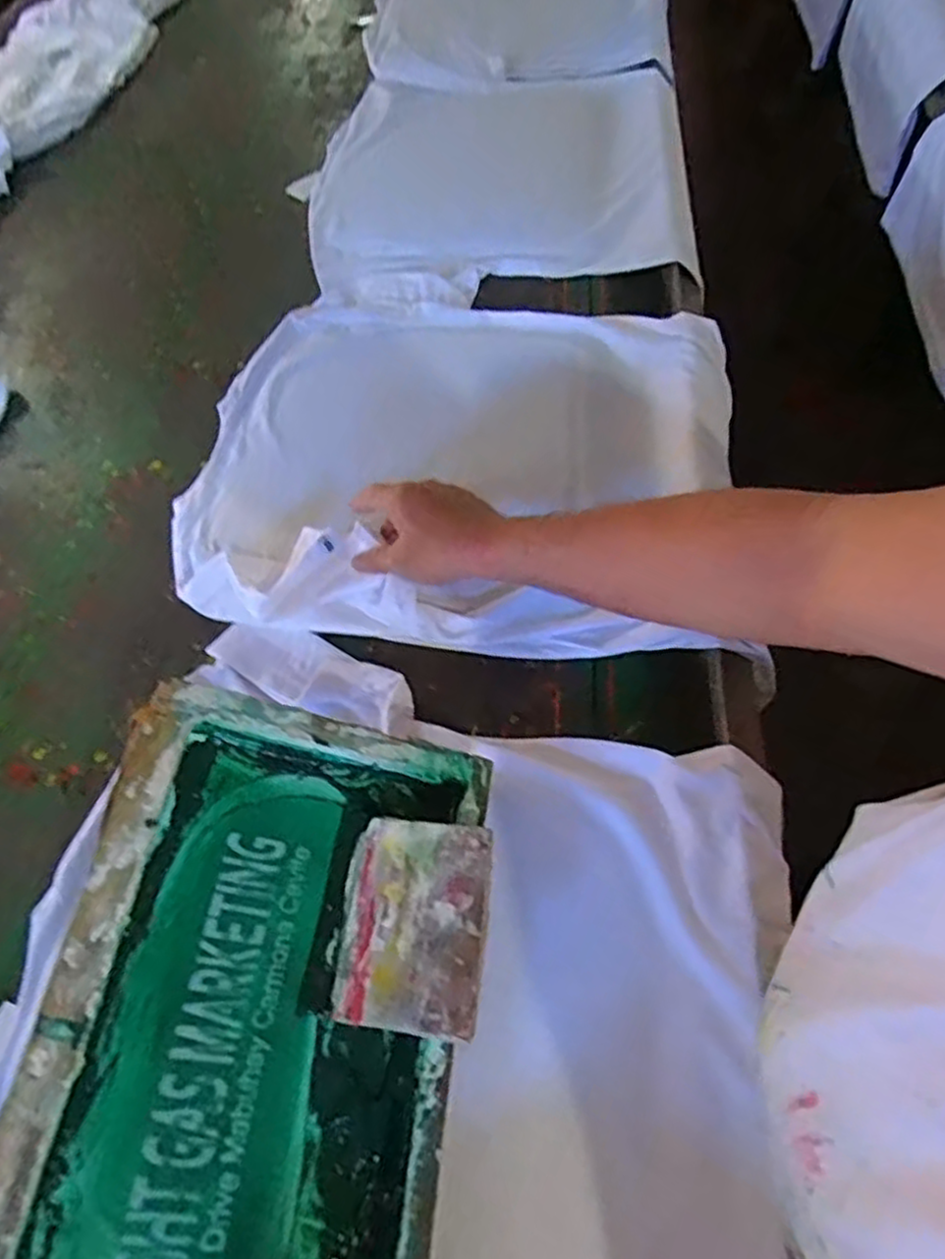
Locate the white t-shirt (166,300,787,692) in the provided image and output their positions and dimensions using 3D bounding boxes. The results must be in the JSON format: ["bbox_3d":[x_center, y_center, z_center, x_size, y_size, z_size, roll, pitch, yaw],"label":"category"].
[{"bbox_3d":[-0.014,-0.178,0.726,0.531,0.064,0.432,9,60,9],"label":"white t-shirt"}]

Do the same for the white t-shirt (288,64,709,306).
[{"bbox_3d":[0.037,-0.630,1.023,0.536,0.049,0.561,2,59,5],"label":"white t-shirt"}]

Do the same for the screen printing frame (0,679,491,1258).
[{"bbox_3d":[-0.127,0.245,0.421,0.238,0.059,0.398,16,61,-16],"label":"screen printing frame"}]

